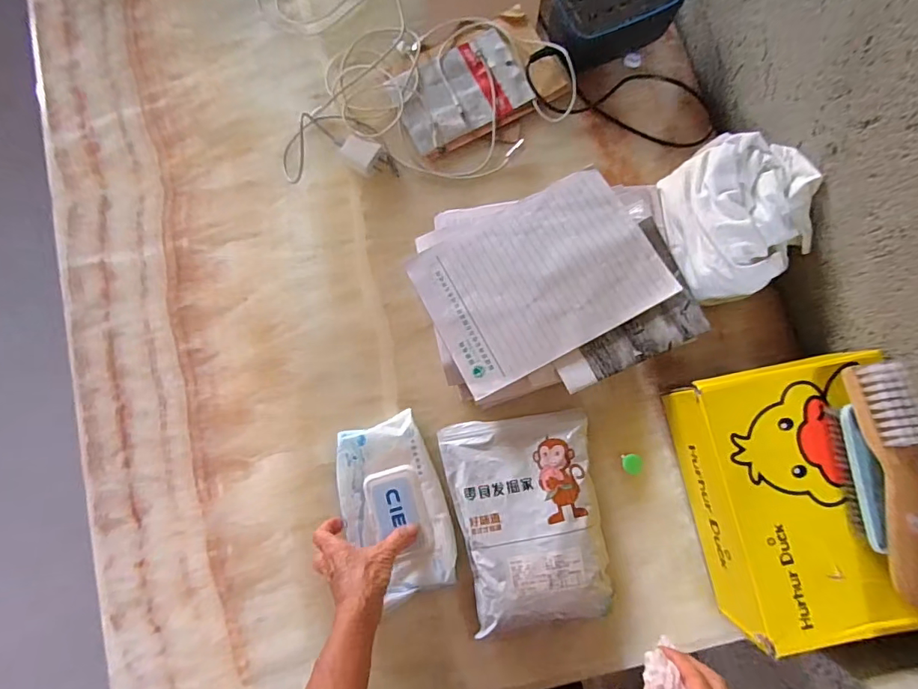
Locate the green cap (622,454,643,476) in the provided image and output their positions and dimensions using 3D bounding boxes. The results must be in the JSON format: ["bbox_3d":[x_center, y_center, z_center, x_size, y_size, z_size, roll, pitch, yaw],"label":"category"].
[{"bbox_3d":[0.200,0.137,0.546,0.023,0.006,0.023,-1,82,3],"label":"green cap"}]

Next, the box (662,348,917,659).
[{"bbox_3d":[0.339,0.151,0.478,0.183,0.110,0.258,-11,81,2],"label":"box"}]

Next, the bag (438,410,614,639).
[{"bbox_3d":[0.076,0.192,0.533,0.162,0.036,0.215,-8,81,2],"label":"bag"}]

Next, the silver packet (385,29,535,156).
[{"bbox_3d":[0.001,-0.335,0.625,0.167,0.011,0.114,-26,81,0],"label":"silver packet"}]

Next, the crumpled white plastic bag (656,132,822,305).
[{"bbox_3d":[0.314,-0.142,0.536,0.132,0.068,0.170,-12,81,2],"label":"crumpled white plastic bag"}]

